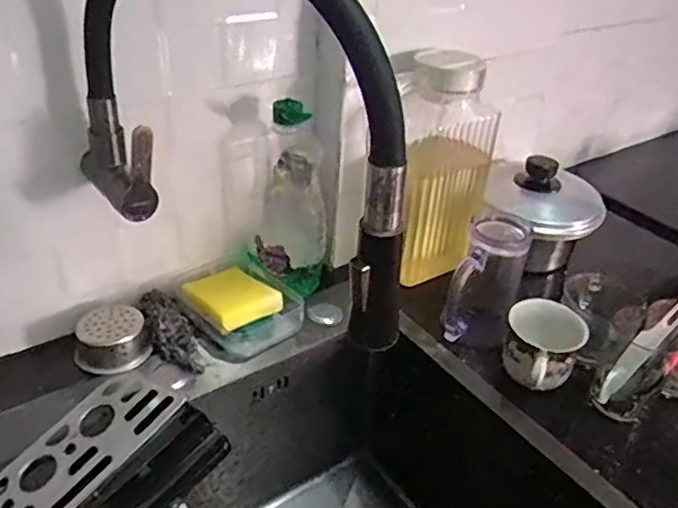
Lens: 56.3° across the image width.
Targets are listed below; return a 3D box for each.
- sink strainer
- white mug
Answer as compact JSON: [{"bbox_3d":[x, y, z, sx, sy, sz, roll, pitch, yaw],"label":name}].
[{"bbox_3d":[-0.225,0.084,0.629,0.069,0.040,0.061,-11,36,-23],"label":"sink strainer"},{"bbox_3d":[0.196,0.093,0.617,0.068,0.074,0.065,20,36,23],"label":"white mug"}]

